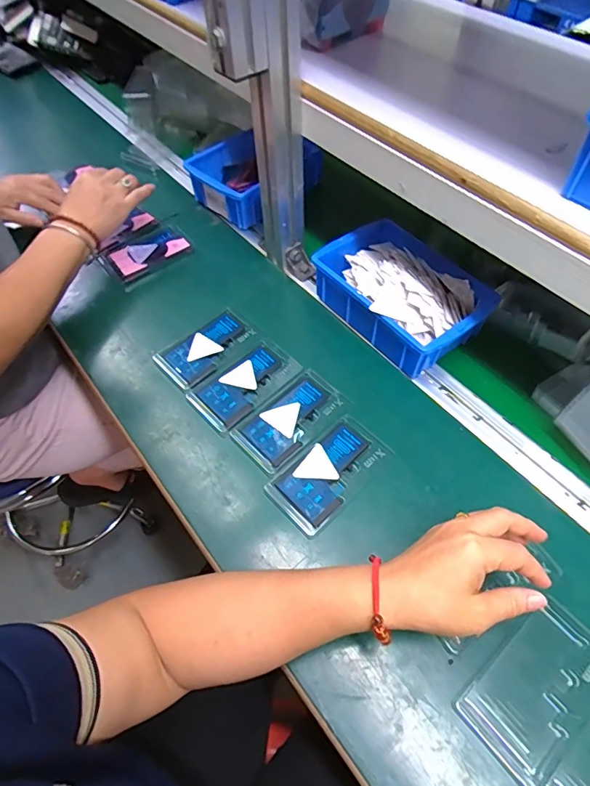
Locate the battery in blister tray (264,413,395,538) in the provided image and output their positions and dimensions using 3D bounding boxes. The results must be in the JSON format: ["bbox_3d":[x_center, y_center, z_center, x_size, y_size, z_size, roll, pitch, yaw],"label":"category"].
[{"bbox_3d":[0.037,0.082,0.478,0.126,0.006,0.071,-39,65,-21],"label":"battery in blister tray"}]

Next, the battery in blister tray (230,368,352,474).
[{"bbox_3d":[-0.004,0.028,0.515,0.126,0.004,0.071,-39,65,-20],"label":"battery in blister tray"}]

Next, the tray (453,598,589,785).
[{"bbox_3d":[0.199,0.238,0.374,0.127,0.009,0.070,-36,64,-19],"label":"tray"}]

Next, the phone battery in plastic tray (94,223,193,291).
[{"bbox_3d":[-0.220,-0.208,0.687,0.123,0.026,0.085,-34,62,-20],"label":"phone battery in plastic tray"}]

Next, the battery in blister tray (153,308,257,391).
[{"bbox_3d":[-0.109,-0.055,0.578,0.069,0.019,0.119,39,67,22],"label":"battery in blister tray"}]

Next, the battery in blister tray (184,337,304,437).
[{"bbox_3d":[-0.057,-0.012,0.543,0.127,0.004,0.071,-40,65,-21],"label":"battery in blister tray"}]

